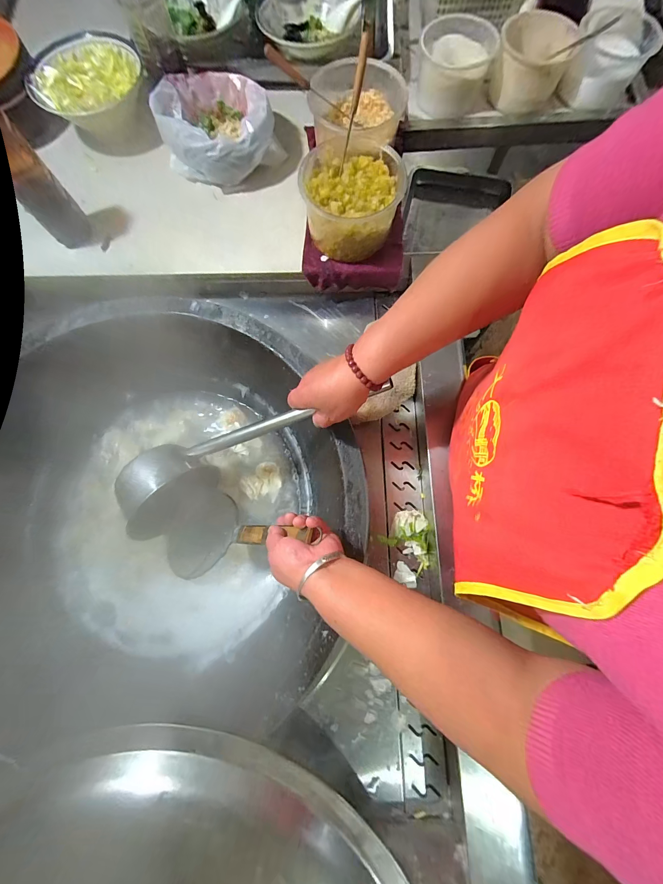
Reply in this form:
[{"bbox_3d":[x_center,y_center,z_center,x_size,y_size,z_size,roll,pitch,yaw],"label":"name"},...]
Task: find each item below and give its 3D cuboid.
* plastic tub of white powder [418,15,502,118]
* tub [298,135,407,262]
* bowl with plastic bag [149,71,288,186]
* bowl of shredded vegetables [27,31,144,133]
[{"bbox_3d":[0.221,-0.684,0.573,0.130,0.064,0.139,0,76,1],"label":"plastic tub of white powder"},{"bbox_3d":[0.031,-0.370,0.495,0.151,0.089,0.161,0,76,1],"label":"tub"},{"bbox_3d":[-0.194,-0.534,0.536,0.180,0.086,0.184,0,76,1],"label":"bowl with plastic bag"},{"bbox_3d":[-0.414,-0.612,0.560,0.174,0.087,0.174,0,76,1],"label":"bowl of shredded vegetables"}]

